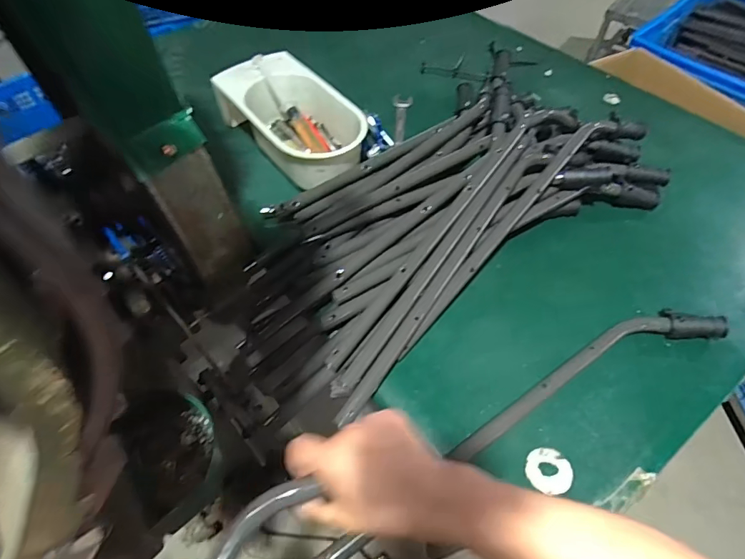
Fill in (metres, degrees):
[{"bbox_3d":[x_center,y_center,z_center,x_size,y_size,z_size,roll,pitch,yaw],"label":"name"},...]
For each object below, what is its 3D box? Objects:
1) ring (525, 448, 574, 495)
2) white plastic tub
[{"bbox_3d":[0.186,0.200,0.464,0.047,0.004,0.044,0,55,0],"label":"ring"},{"bbox_3d":[-0.126,-0.259,0.746,0.151,0.093,0.296,-33,61,-21],"label":"white plastic tub"}]

